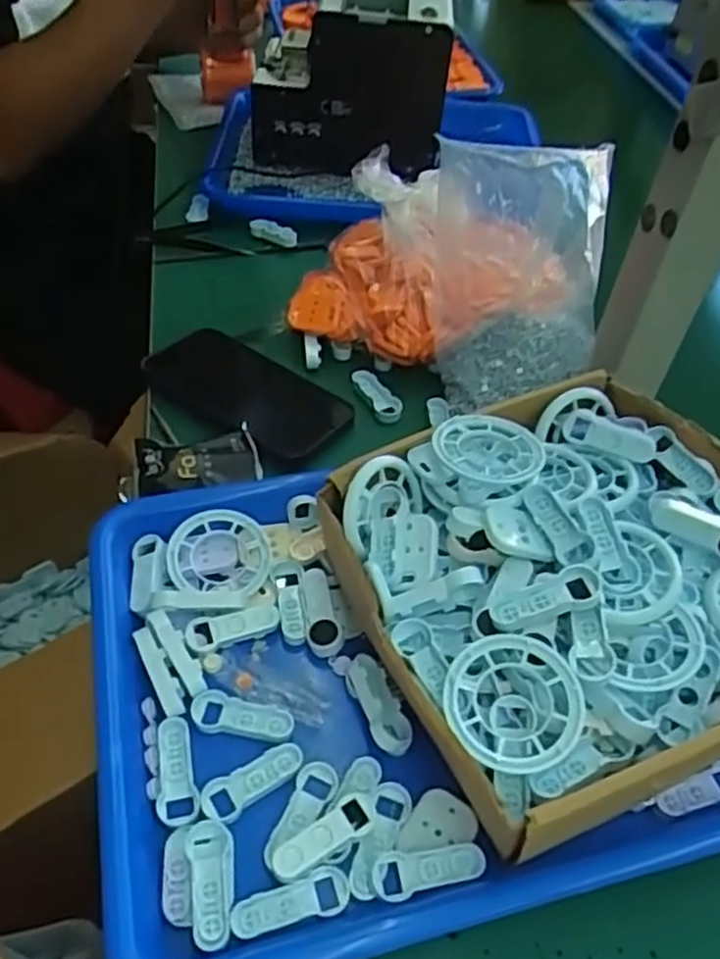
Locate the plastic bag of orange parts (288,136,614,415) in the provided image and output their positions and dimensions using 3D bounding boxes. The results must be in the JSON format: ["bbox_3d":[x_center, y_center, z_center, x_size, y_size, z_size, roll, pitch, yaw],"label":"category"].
[{"bbox_3d":[0.063,-0.164,0.527,0.208,0.159,0.122,21,50,13],"label":"plastic bag of orange parts"}]

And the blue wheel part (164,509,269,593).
[{"bbox_3d":[-0.080,0.041,0.431,0.056,0.011,0.051,6,66,-7],"label":"blue wheel part"}]

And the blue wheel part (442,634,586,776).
[{"bbox_3d":[0.064,0.095,0.320,0.055,0.013,0.055,-13,59,-3],"label":"blue wheel part"}]

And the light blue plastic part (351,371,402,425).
[{"bbox_3d":[0.012,-0.060,0.540,0.017,0.011,0.050,-28,67,-24],"label":"light blue plastic part"}]

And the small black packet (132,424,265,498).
[{"bbox_3d":[-0.100,-0.012,0.462,0.073,0.014,0.047,-8,50,-13],"label":"small black packet"}]

